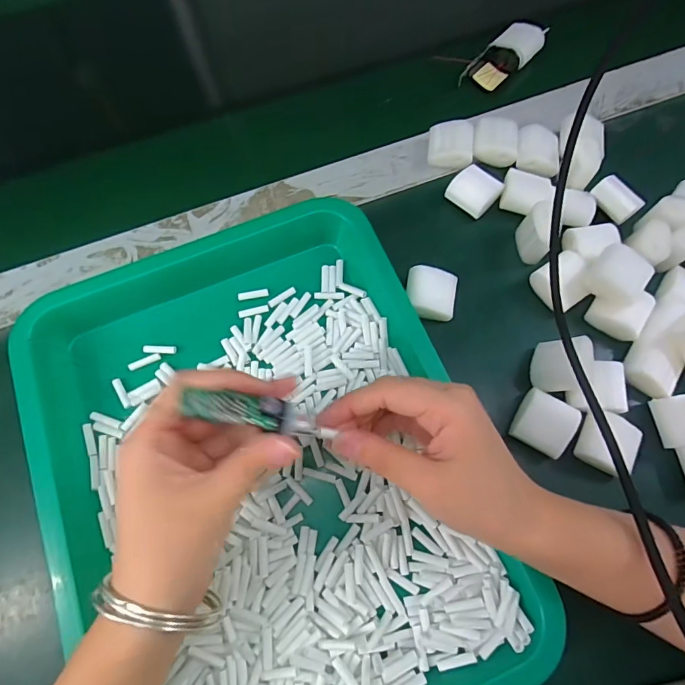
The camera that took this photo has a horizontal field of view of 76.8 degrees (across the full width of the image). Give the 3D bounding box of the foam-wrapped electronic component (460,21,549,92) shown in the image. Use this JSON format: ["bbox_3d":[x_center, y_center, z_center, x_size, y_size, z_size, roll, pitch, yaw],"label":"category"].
[{"bbox_3d":[0.153,-0.273,0.411,0.088,0.016,0.041,-39,72,3],"label":"foam-wrapped electronic component"}]

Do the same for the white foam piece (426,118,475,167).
[{"bbox_3d":[0.091,-0.168,0.366,0.036,0.019,0.038,5,70,4],"label":"white foam piece"}]

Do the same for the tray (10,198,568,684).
[{"bbox_3d":[-0.051,0.071,0.275,0.254,0.030,0.350,-21,70,-5],"label":"tray"}]

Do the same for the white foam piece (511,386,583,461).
[{"bbox_3d":[0.135,0.054,0.292,0.036,0.021,0.036,29,74,12],"label":"white foam piece"}]

